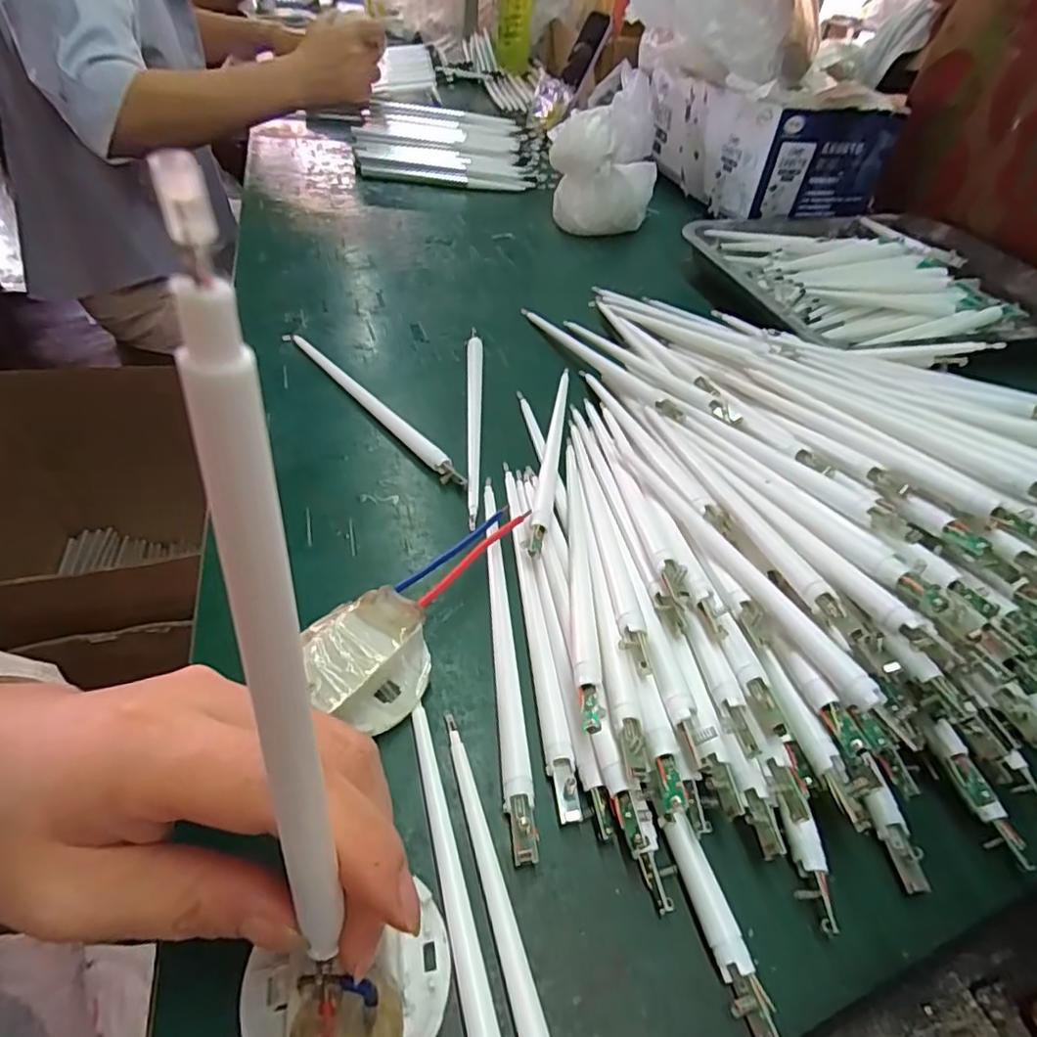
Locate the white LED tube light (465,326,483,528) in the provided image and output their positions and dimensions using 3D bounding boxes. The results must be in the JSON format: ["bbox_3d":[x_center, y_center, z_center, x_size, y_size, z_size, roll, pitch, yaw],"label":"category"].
[{"bbox_3d":[-0.031,-0.068,0.399,0.012,0.008,0.197,2,46,-5],"label":"white LED tube light"}]

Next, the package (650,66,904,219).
[{"bbox_3d":[0.288,-0.456,0.722,0.177,0.112,0.240,-7,47,-15],"label":"package"}]

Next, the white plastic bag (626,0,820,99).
[{"bbox_3d":[0.220,-0.553,0.635,0.200,0.160,0.177,14,46,6],"label":"white plastic bag"}]

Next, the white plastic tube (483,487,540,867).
[{"bbox_3d":[-0.008,0.049,0.280,0.011,0.017,0.199,0,46,-8],"label":"white plastic tube"}]

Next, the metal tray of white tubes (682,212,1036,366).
[{"bbox_3d":[0.353,-0.232,0.564,0.341,0.051,0.261,-12,49,-18],"label":"metal tray of white tubes"}]

